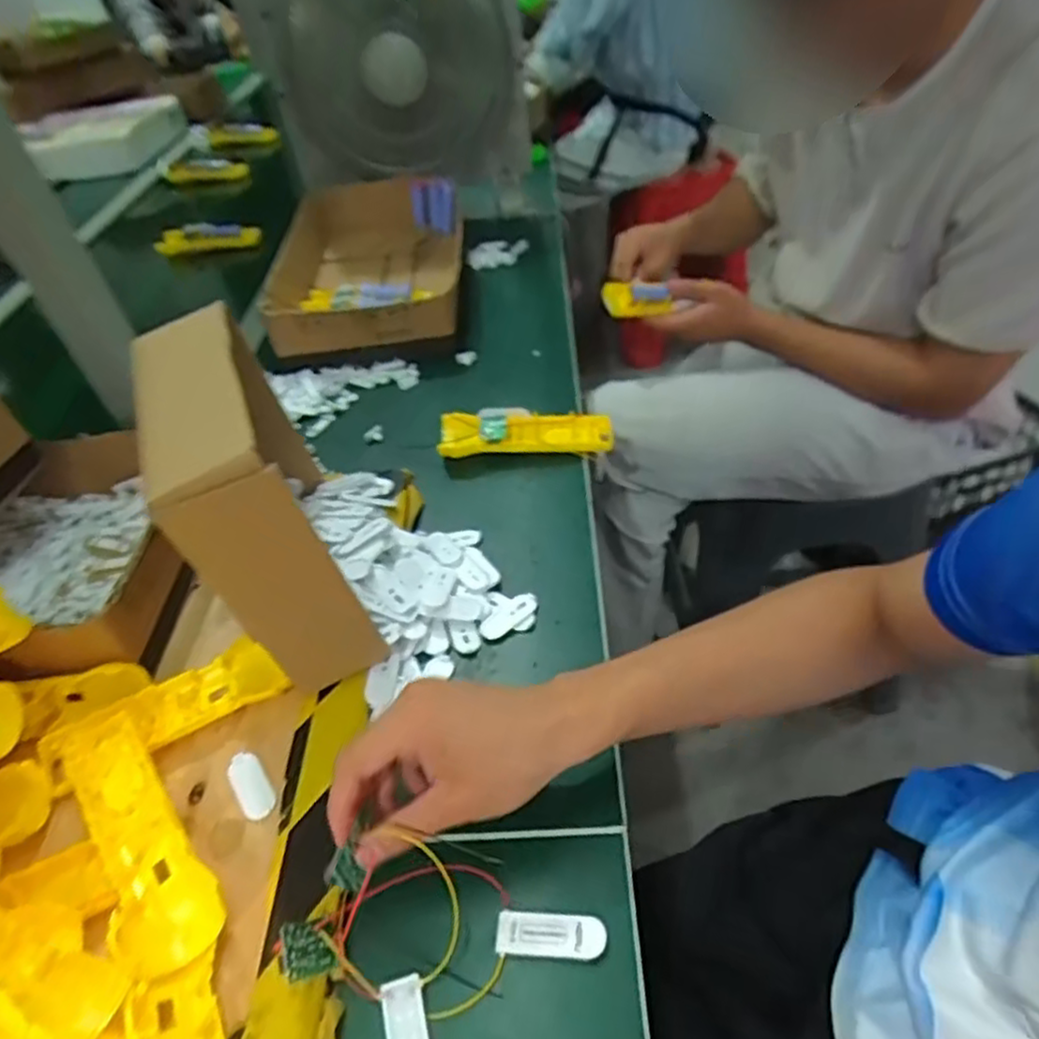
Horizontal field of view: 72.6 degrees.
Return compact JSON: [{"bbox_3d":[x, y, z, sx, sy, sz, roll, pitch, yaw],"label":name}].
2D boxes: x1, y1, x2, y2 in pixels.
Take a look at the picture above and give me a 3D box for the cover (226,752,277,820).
[{"bbox_3d":[-0.170,0.168,0.446,0.020,0.004,0.049,-31,48,-22],"label":"cover"}]

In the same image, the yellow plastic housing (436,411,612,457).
[{"bbox_3d":[0.006,-0.081,0.676,0.164,0.037,0.042,-1,45,5],"label":"yellow plastic housing"}]

